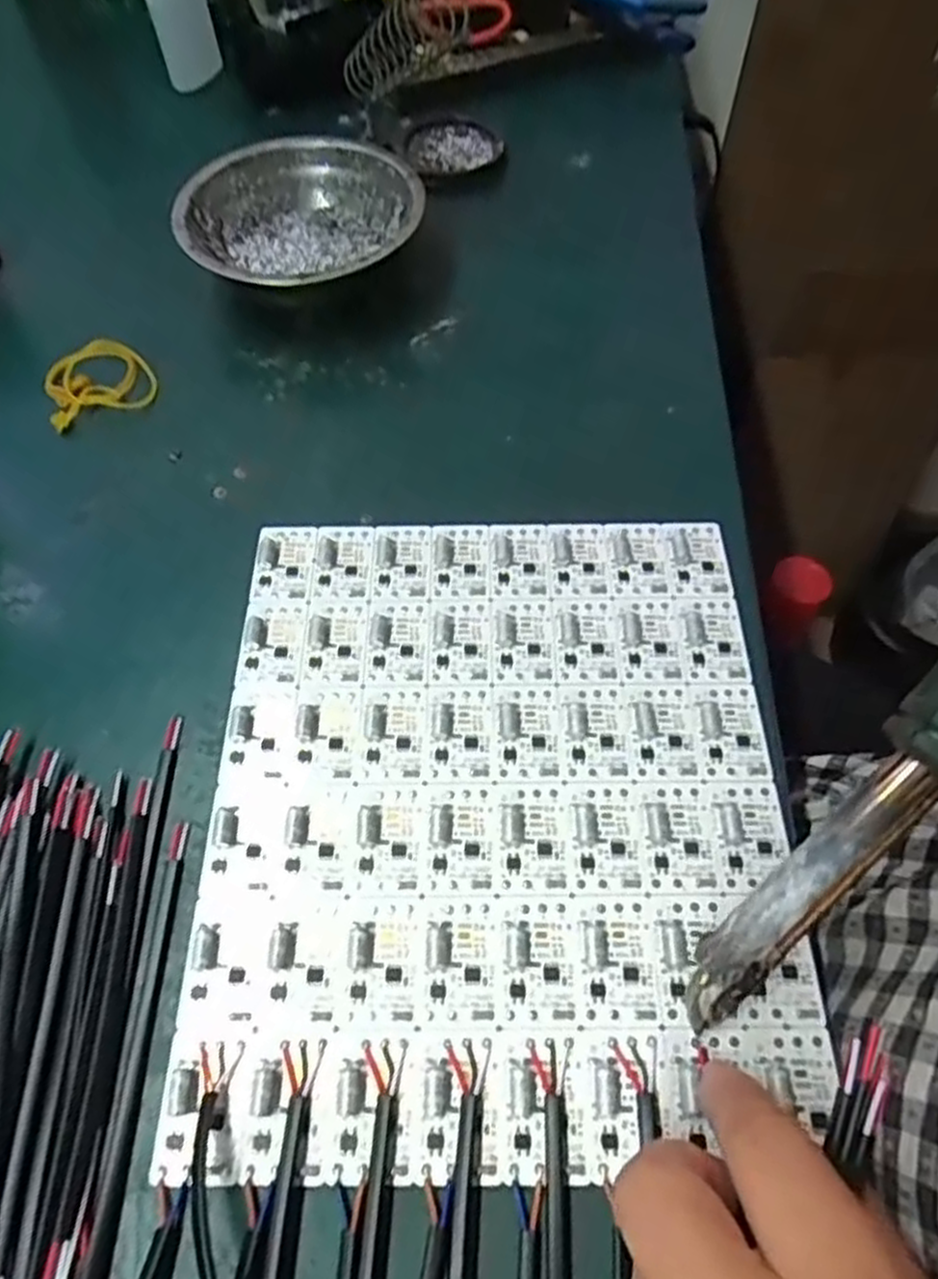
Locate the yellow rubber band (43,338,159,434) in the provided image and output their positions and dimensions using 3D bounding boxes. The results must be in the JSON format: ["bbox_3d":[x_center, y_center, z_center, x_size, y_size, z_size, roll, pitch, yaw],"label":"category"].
[{"bbox_3d":[-0.187,-0.131,0.381,0.051,0.006,0.050,-23,63,-12],"label":"yellow rubber band"}]

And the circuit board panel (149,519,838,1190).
[{"bbox_3d":[0.010,0.052,0.278,0.200,0.010,0.237,1,60,-2],"label":"circuit board panel"}]

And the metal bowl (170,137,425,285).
[{"bbox_3d":[-0.090,-0.220,0.410,0.122,0.041,0.122,0,60,0],"label":"metal bowl"}]

